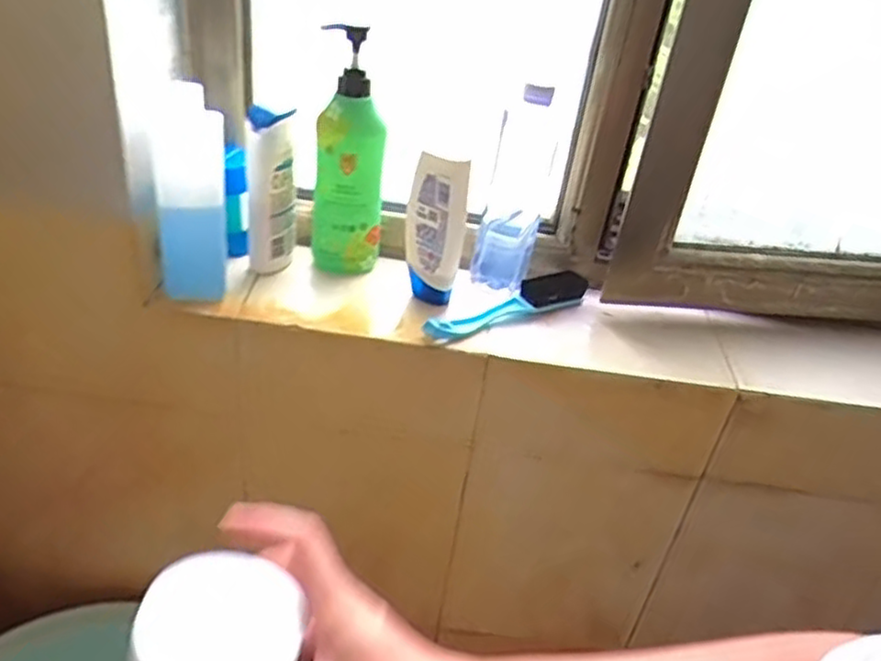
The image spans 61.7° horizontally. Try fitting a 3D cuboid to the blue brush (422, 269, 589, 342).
[{"bbox_3d":[0.073,-0.025,0.781,0.205,0.036,0.030,-16,39,-27],"label":"blue brush"}]

